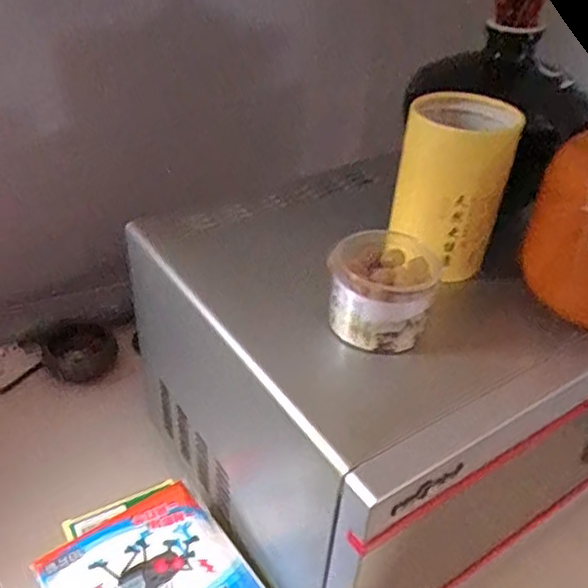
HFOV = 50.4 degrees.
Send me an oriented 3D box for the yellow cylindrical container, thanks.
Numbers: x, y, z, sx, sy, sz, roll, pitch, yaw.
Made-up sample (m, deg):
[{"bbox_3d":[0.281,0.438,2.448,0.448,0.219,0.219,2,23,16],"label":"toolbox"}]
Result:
[{"bbox_3d":[0.131,-0.090,0.525,0.086,0.130,0.082,13,38,12],"label":"yellow cylindrical container"}]

